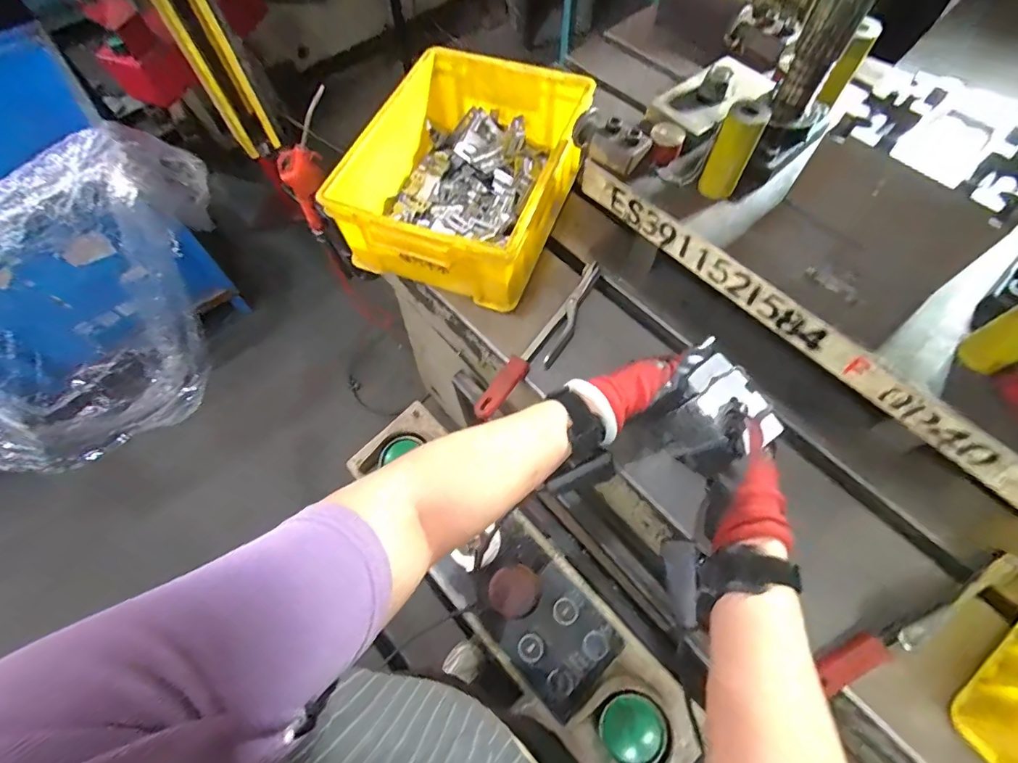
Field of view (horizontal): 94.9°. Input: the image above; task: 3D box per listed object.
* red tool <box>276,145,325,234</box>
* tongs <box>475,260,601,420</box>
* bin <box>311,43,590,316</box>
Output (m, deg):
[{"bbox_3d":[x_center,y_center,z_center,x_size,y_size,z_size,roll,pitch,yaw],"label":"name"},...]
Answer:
[{"bbox_3d":[-0.317,-0.313,0.747,0.069,0.141,0.036,-30,67,-12],"label":"red tool"},{"bbox_3d":[0.050,-0.053,0.600,0.042,0.018,0.262,34,70,16],"label":"tongs"},{"bbox_3d":[-0.055,-0.294,0.656,0.260,0.116,0.347,21,67,11],"label":"bin"}]

